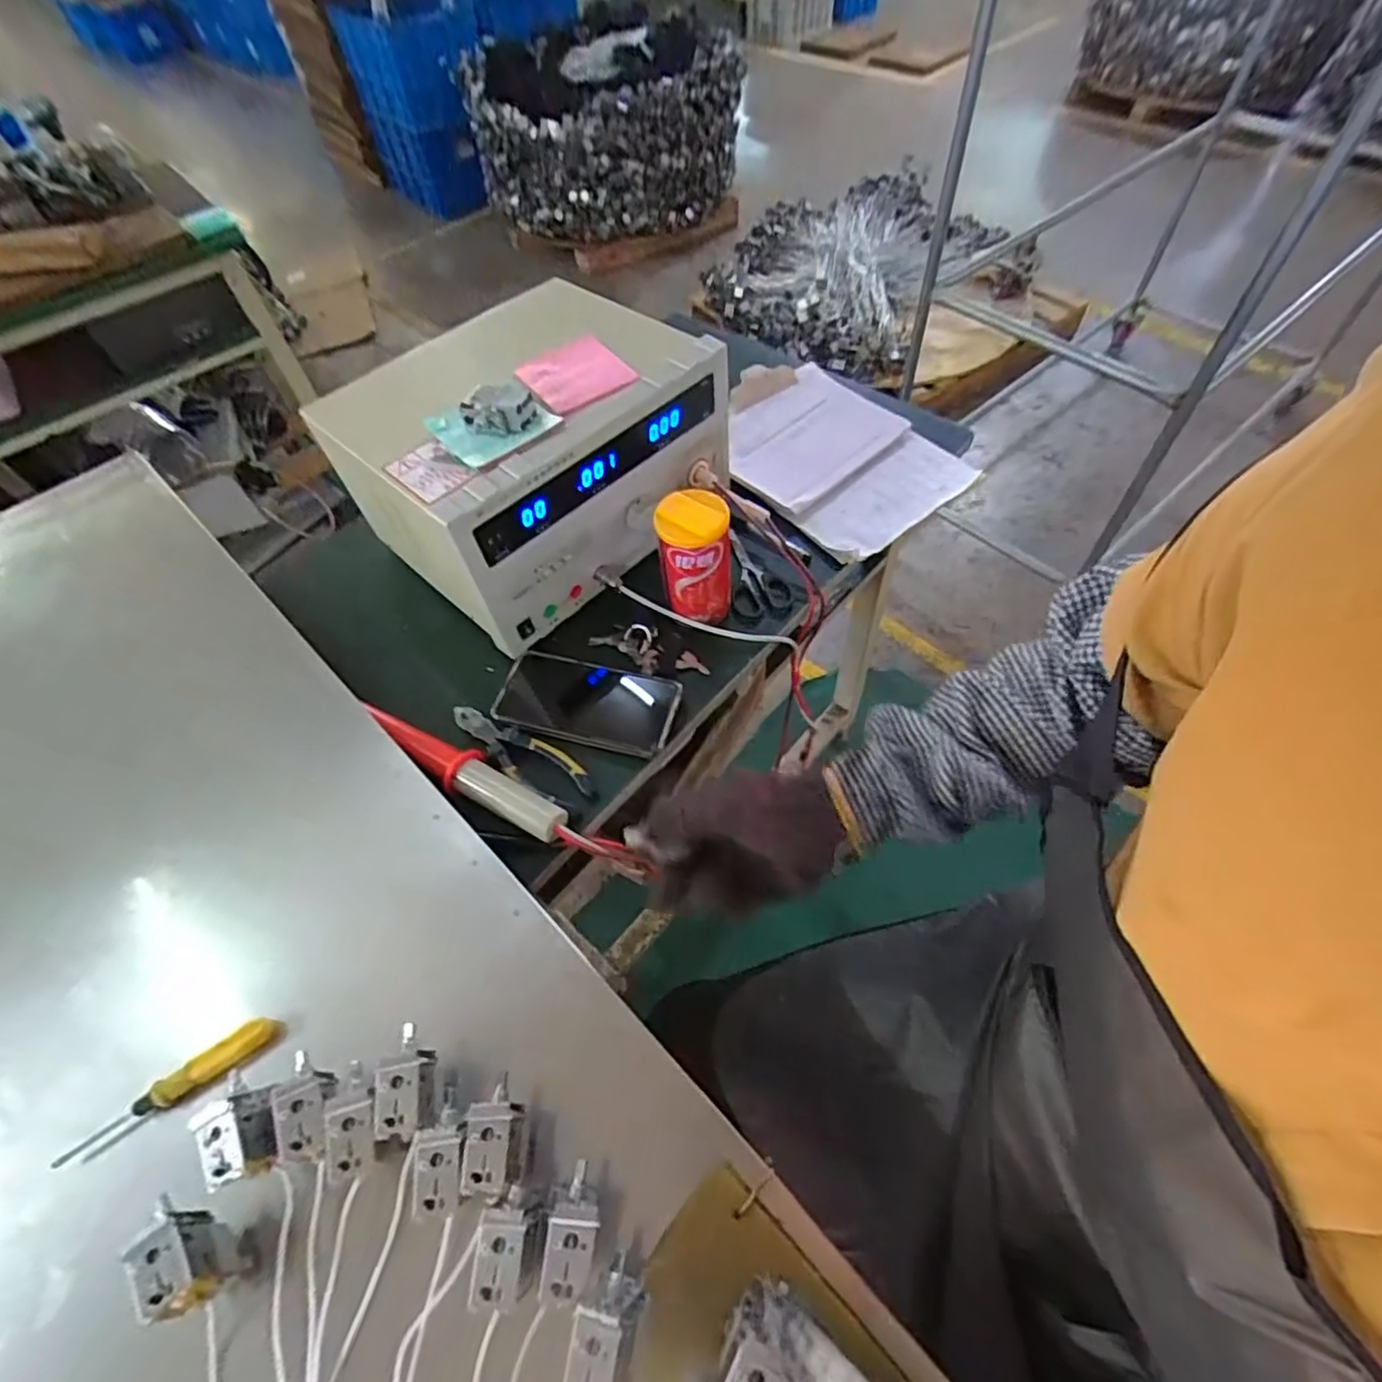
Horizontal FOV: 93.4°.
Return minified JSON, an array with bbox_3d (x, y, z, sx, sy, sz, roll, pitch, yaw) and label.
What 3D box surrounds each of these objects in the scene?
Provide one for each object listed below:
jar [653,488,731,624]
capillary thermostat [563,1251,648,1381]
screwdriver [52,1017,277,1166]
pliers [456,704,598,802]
[{"bbox_3d":[0.005,-0.124,0.609,0.063,0.111,0.060,4,57,6],"label":"jar"},{"bbox_3d":[-0.039,0.300,0.303,0.029,0.026,0.052,12,58,11],"label":"capillary thermostat"},{"bbox_3d":[-0.324,0.251,0.404,0.124,0.024,0.019,-32,60,-17],"label":"screwdriver"},{"bbox_3d":[-0.152,0.057,0.583,0.154,0.018,0.042,29,63,21],"label":"pliers"}]

